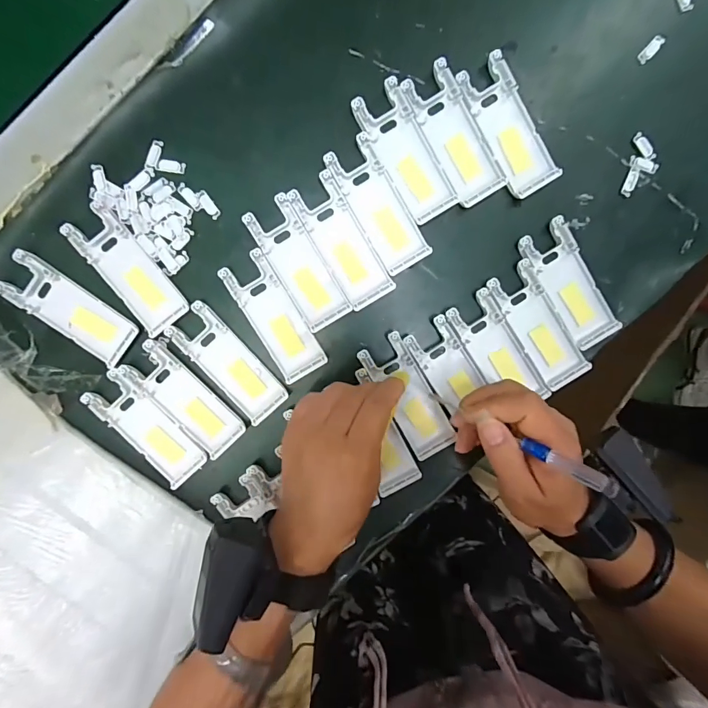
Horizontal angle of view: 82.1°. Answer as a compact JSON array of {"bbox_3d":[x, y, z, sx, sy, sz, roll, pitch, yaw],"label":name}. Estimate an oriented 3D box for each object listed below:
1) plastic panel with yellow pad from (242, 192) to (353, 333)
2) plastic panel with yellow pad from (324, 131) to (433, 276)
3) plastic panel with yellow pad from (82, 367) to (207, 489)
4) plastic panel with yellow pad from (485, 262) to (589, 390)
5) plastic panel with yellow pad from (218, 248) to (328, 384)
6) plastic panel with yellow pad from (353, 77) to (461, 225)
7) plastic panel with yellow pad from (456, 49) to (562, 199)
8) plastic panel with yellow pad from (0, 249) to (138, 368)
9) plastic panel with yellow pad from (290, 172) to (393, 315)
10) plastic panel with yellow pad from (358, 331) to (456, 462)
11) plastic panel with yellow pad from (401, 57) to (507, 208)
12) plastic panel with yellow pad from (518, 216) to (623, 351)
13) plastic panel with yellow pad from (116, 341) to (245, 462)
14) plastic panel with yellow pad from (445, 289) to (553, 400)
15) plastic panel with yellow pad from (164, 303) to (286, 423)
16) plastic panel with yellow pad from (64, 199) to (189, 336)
[{"bbox_3d":[-0.043,-0.071,0.326,0.038,0.011,0.103,-31,96,1],"label":"plastic panel with yellow pad"},{"bbox_3d":[0.020,-0.117,0.322,0.039,0.008,0.103,-31,96,1],"label":"plastic panel with yellow pad"},{"bbox_3d":[-0.169,0.061,0.335,0.042,0.014,0.102,-40,96,2],"label":"plastic panel with yellow pad"},{"bbox_3d":[0.152,-0.023,0.334,0.039,0.011,0.103,-33,96,1],"label":"plastic panel with yellow pad"},{"bbox_3d":[-0.064,-0.029,0.329,0.040,0.009,0.103,-30,96,1],"label":"plastic panel with yellow pad"},{"bbox_3d":[0.042,-0.157,0.319,0.040,0.010,0.103,-32,96,1],"label":"plastic panel with yellow pad"},{"bbox_3d":[0.122,-0.177,0.319,0.041,0.008,0.104,-30,96,1],"label":"plastic panel with yellow pad"},{"bbox_3d":[-0.223,-0.034,0.320,0.102,0.013,0.040,35,93,-5],"label":"plastic panel with yellow pad"},{"bbox_3d":[-0.008,-0.089,0.326,0.037,0.011,0.103,-31,96,1],"label":"plastic panel with yellow pad"},{"bbox_3d":[0.045,0.035,0.339,0.039,0.012,0.103,-31,96,2],"label":"plastic panel with yellow pad"},{"bbox_3d":[0.080,-0.170,0.318,0.041,0.008,0.103,-30,96,1],"label":"plastic panel with yellow pad"},{"bbox_3d":[0.177,-0.057,0.333,0.040,0.010,0.104,-34,96,1],"label":"plastic panel with yellow pad"},{"bbox_3d":[-0.138,0.038,0.333,0.040,0.012,0.102,-42,96,2],"label":"plastic panel with yellow pad"},{"bbox_3d":[0.118,-0.001,0.339,0.039,0.011,0.100,-33,96,1],"label":"plastic panel with yellow pad"},{"bbox_3d":[-0.101,0.008,0.332,0.039,0.010,0.102,-42,96,2],"label":"plastic panel with yellow pad"},{"bbox_3d":[-0.176,-0.065,0.317,0.041,0.007,0.103,-37,96,2],"label":"plastic panel with yellow pad"}]

